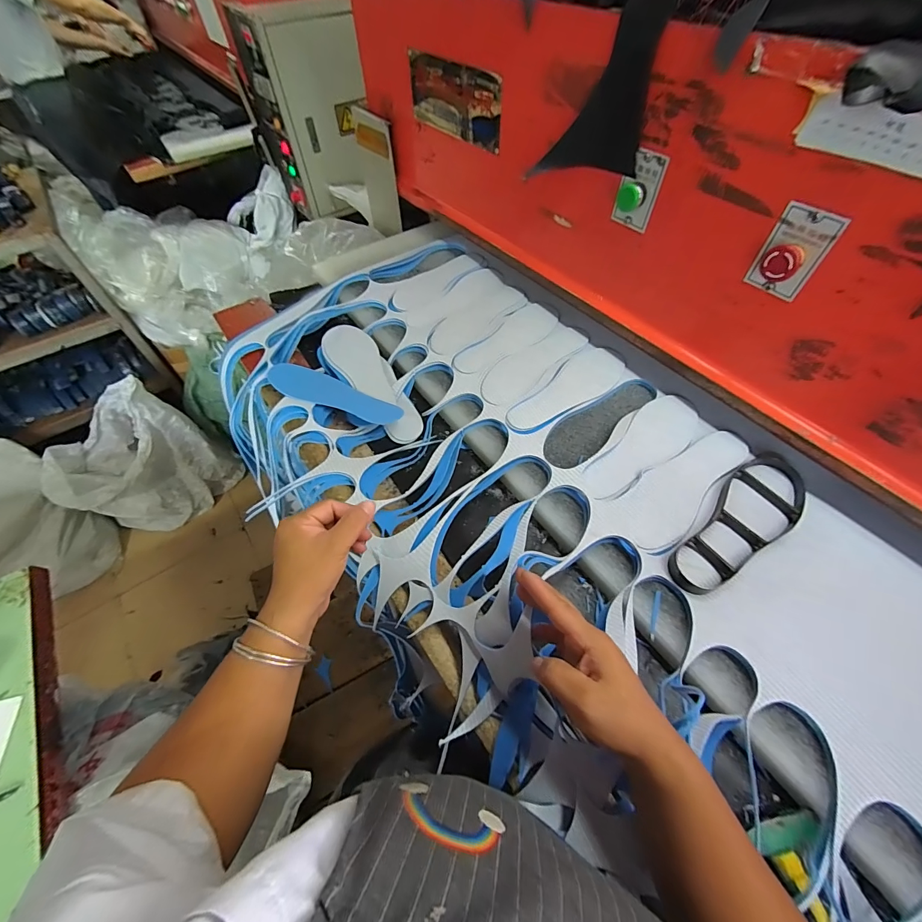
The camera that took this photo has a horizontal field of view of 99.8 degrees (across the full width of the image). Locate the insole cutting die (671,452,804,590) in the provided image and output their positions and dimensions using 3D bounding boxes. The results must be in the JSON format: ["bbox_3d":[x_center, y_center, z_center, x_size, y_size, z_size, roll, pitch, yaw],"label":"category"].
[{"bbox_3d":[0.372,0.079,0.506,0.255,0.021,0.088,-40,66,-22],"label":"insole cutting die"}]

